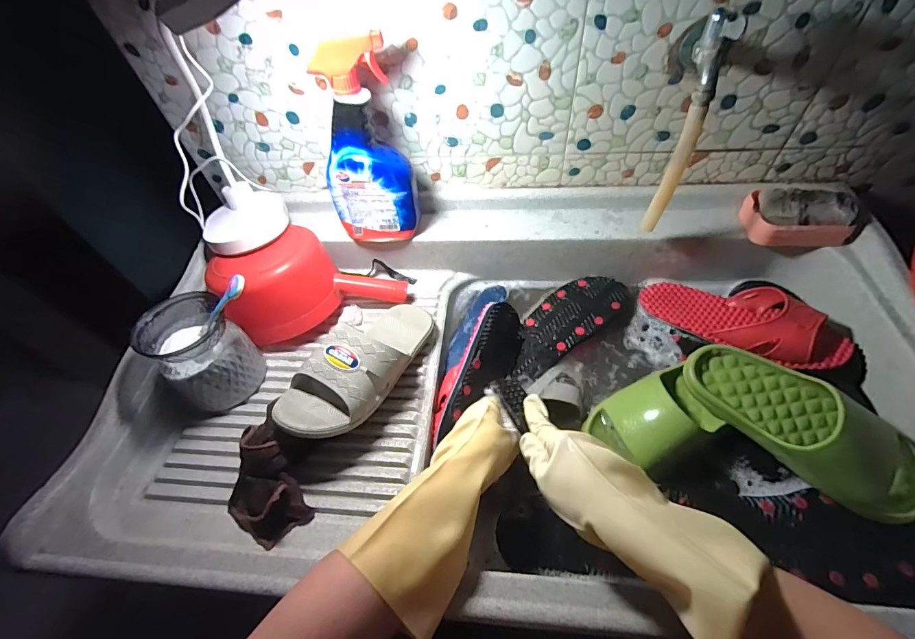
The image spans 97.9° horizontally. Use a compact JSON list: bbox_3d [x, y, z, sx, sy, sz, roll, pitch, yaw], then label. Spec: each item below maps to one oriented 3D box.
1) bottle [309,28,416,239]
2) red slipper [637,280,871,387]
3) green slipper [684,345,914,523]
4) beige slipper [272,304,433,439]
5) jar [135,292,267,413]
[{"bbox_3d":[-0.129,-0.233,0.558,0.123,0.275,0.063,-3,46,3],"label":"bottle"},{"bbox_3d":[0.396,0.010,0.563,0.266,0.080,0.116,25,59,41],"label":"red slipper"},{"bbox_3d":[0.395,0.112,0.459,0.100,0.060,0.245,-39,59,-21],"label":"green slipper"},{"bbox_3d":[-0.114,0.044,0.506,0.094,0.075,0.250,22,39,20],"label":"beige slipper"},{"bbox_3d":[-0.333,0.036,0.525,0.099,0.113,0.129,-36,58,-19],"label":"jar"}]

